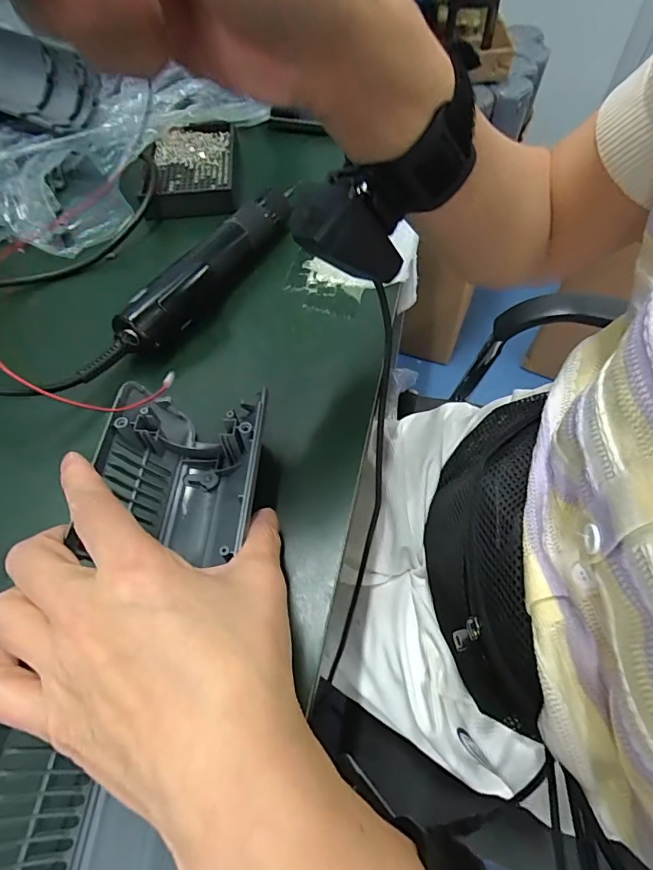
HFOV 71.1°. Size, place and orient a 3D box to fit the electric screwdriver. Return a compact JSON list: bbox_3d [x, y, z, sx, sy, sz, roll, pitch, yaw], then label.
[{"bbox_3d":[-0.087,-0.140,0.376,0.042,0.038,0.213,28,63,18],"label":"electric screwdriver"}]

